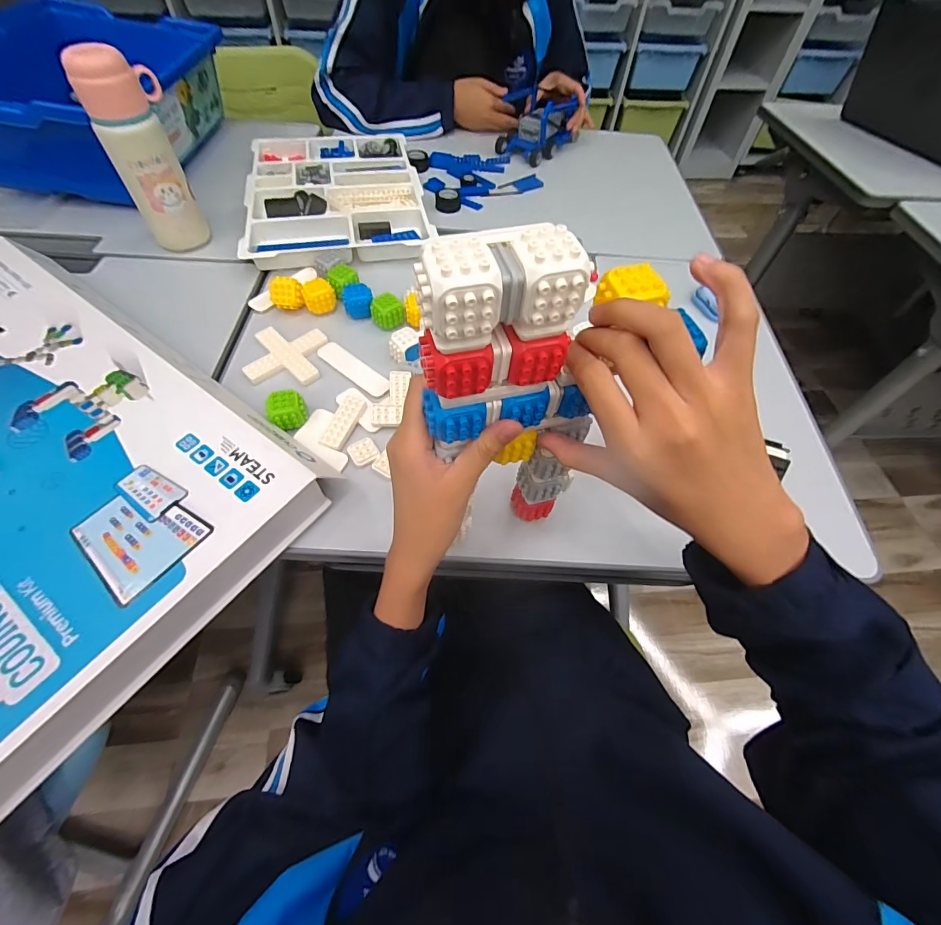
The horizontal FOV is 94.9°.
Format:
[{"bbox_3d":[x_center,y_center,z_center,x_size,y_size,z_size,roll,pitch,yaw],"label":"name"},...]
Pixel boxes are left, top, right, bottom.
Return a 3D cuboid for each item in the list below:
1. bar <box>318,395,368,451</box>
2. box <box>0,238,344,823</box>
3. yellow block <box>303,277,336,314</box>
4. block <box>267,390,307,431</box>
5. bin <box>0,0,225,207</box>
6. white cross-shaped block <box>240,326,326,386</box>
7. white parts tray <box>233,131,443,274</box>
[{"bbox_3d":[-0.137,-0.044,0.463,0.029,0.012,0.066,20,58,10],"label":"bar"},{"bbox_3d":[-0.431,-0.025,0.397,0.543,0.045,0.318,31,60,16],"label":"box"},{"bbox_3d":[-0.192,-0.212,0.552,0.037,0.031,0.032,-16,59,-13],"label":"yellow block"},{"bbox_3d":[-0.191,-0.054,0.451,0.036,0.029,0.032,-12,59,-11],"label":"block"},{"bbox_3d":[-0.621,-0.582,0.705,0.285,0.154,0.421,5,57,0],"label":"bin"},{"bbox_3d":[-0.218,-0.127,0.516,0.082,0.009,0.085,1,57,-2],"label":"white cross-shaped block"},{"bbox_3d":[-0.215,-0.433,0.691,0.258,0.029,0.387,-9,58,-9],"label":"white parts tray"}]

